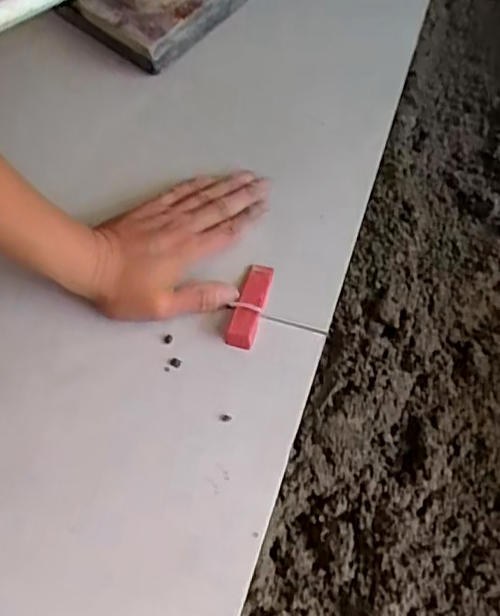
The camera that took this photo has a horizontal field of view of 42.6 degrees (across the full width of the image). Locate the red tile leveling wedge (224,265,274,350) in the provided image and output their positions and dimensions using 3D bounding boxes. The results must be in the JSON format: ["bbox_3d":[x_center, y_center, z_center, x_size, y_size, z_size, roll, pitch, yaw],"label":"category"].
[{"bbox_3d":[0.000,-0.002,0.503,0.021,0.013,0.069,15,76,11],"label":"red tile leveling wedge"}]

